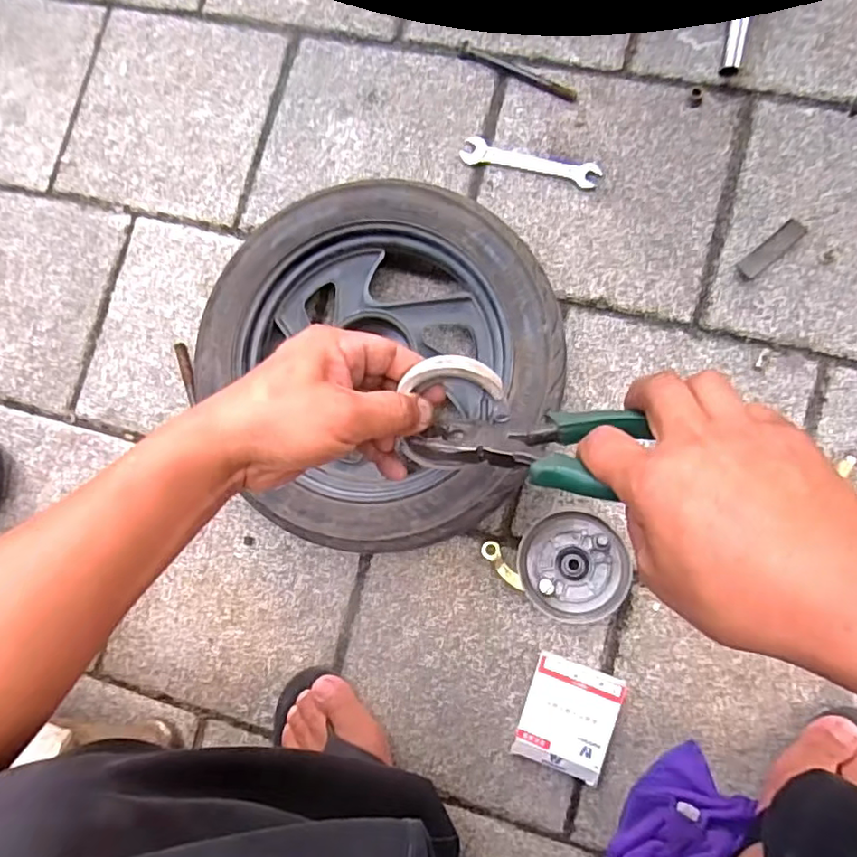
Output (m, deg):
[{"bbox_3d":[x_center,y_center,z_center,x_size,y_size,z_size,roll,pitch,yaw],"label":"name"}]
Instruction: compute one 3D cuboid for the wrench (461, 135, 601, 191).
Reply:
[{"bbox_3d":[0.107,-0.280,0.622,0.145,0.007,0.030,16,86,10],"label":"wrench"}]

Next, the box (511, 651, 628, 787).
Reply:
[{"bbox_3d":[0.131,0.271,0.557,0.081,0.026,0.100,18,87,10],"label":"box"}]

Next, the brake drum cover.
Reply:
[{"bbox_3d":[0.130,0.132,0.563,0.110,0.043,0.100,-33,80,4],"label":"brake drum cover"}]

